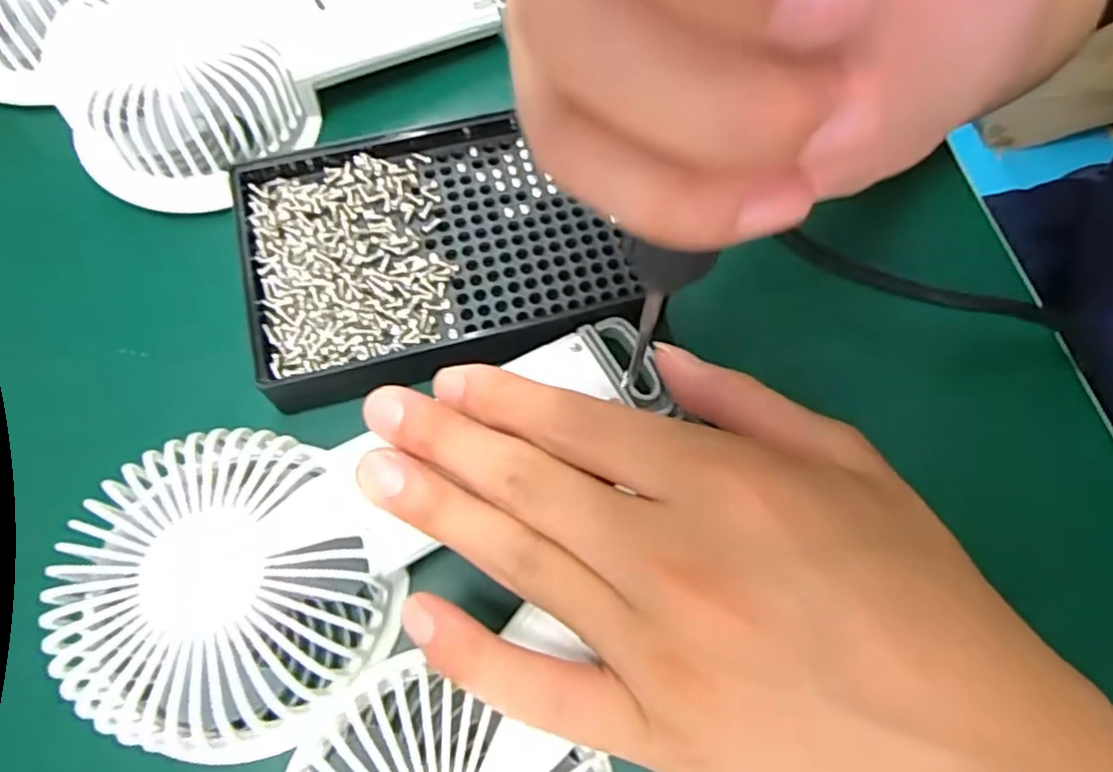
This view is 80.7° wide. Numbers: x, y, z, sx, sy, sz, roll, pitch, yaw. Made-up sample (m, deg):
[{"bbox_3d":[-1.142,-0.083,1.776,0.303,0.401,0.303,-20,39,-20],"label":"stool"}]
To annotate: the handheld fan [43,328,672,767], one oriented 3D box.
[{"bbox_3d":[-0.047,0.030,0.192,0.172,0.030,0.078,-30,75,-21],"label":"handheld fan"}]

